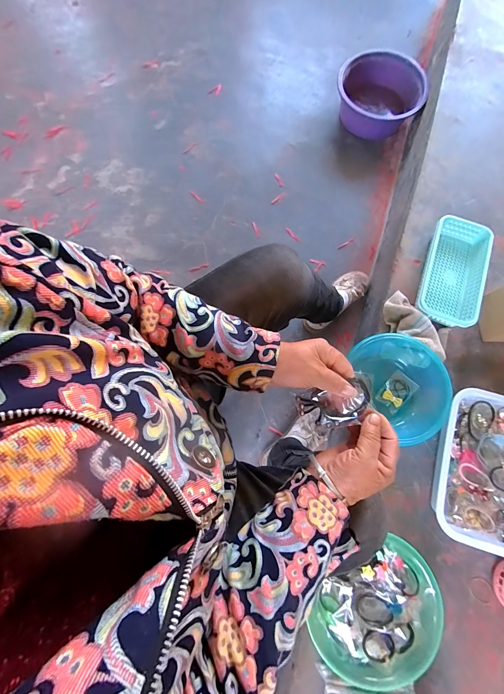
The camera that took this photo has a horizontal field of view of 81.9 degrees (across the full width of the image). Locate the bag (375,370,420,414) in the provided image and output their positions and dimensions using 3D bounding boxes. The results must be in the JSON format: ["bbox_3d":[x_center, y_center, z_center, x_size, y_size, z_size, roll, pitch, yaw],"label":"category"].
[{"bbox_3d":[0.326,0.102,0.655,0.056,0.012,0.086,43,81,9],"label":"bag"}]

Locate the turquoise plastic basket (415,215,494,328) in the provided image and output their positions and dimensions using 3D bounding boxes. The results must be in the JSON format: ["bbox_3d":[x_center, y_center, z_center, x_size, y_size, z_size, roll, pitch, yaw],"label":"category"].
[{"bbox_3d":[0.474,-0.173,0.691,0.129,0.061,0.257,18,78,4],"label":"turquoise plastic basket"}]

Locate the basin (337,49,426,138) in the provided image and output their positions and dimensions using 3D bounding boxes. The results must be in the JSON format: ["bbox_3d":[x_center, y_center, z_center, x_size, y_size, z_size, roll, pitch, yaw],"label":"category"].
[{"bbox_3d":[0.421,-0.845,0.968,0.274,0.119,0.215,14,78,4],"label":"basin"}]

